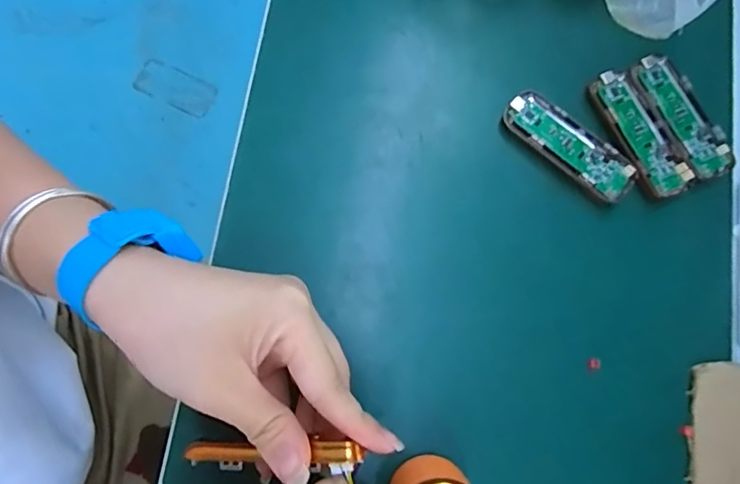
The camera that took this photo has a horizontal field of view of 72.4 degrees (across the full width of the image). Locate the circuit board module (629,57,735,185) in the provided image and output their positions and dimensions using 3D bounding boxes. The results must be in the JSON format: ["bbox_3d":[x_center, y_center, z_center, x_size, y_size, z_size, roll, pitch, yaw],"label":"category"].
[{"bbox_3d":[0.190,-0.076,0.310,0.033,0.013,0.081,-22,81,-10],"label":"circuit board module"}]

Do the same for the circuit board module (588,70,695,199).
[{"bbox_3d":[0.161,-0.064,0.304,0.029,0.012,0.081,-24,81,-10],"label":"circuit board module"}]

